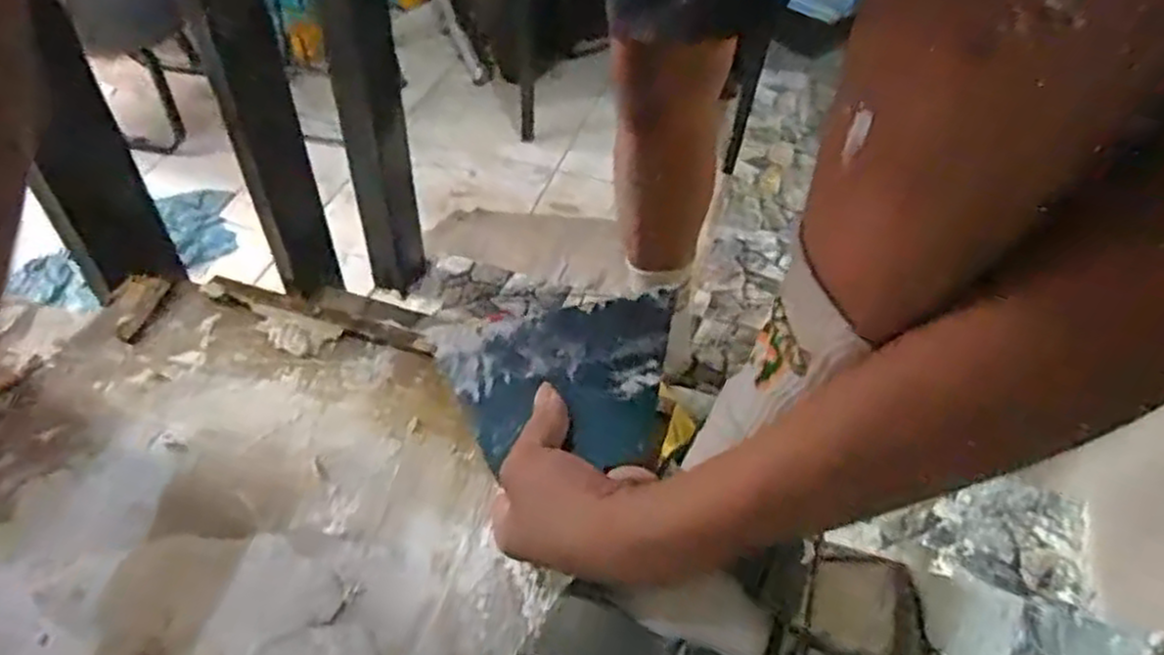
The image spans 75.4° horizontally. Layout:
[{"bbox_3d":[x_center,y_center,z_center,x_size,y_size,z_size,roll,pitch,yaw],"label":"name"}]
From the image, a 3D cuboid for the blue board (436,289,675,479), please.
[{"bbox_3d":[-0.013,0.030,0.409,0.126,0.009,0.098,-8,60,5],"label":"blue board"}]

